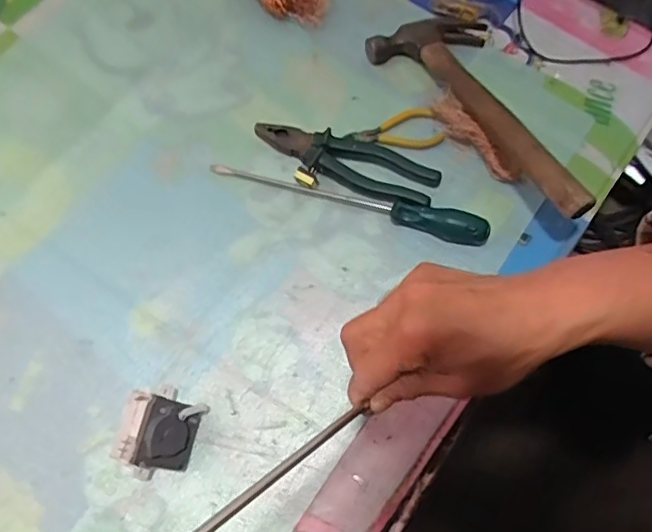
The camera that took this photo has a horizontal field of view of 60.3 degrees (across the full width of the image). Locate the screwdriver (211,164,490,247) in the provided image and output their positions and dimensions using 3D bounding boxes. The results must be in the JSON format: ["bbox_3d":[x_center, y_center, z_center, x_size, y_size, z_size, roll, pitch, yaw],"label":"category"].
[{"bbox_3d":[0.021,-0.070,0.557,0.278,0.023,0.026,16,73,7],"label":"screwdriver"}]

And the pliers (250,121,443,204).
[{"bbox_3d":[0.020,-0.109,0.574,0.187,0.016,0.056,22,73,8],"label":"pliers"}]

